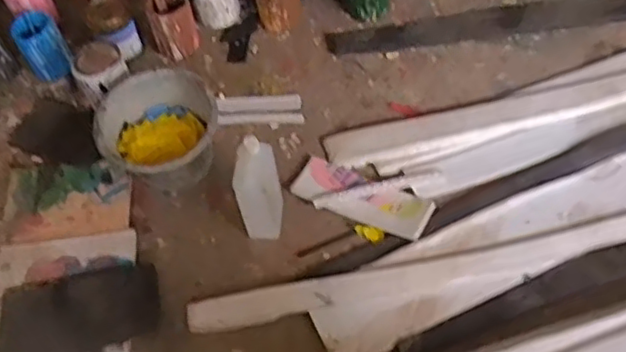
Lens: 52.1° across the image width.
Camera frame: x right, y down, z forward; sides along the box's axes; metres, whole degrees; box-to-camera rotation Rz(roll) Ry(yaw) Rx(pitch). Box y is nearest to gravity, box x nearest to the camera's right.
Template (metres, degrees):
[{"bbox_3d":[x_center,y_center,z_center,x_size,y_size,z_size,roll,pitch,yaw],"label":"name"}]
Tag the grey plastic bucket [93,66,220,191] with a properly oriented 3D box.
[{"bbox_3d":[-0.314,-0.094,1.316,0.232,0.147,0.255,-3,55,4],"label":"grey plastic bucket"}]

